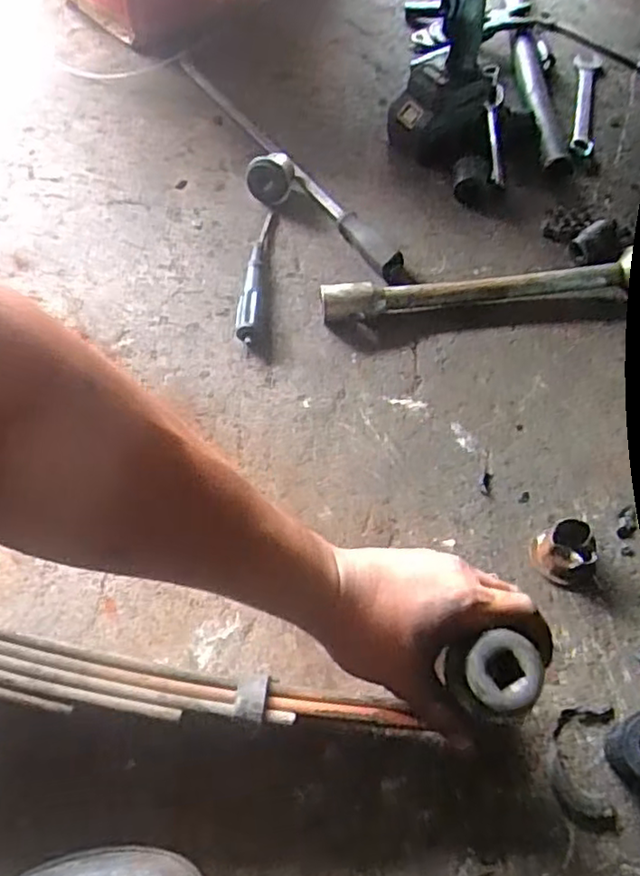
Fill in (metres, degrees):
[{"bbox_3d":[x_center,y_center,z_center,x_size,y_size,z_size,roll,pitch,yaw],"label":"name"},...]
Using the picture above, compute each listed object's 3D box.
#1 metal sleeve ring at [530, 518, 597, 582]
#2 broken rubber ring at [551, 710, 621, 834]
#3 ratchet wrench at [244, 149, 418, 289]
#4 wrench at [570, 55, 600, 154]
[{"bbox_3d":[0.208,0.095,0.562,0.043,0.037,0.041,1,60,-1],"label":"metal sleeve ring"},{"bbox_3d":[0.200,0.249,0.495,0.047,0.007,0.084,8,60,4],"label":"broken rubber ring"},{"bbox_3d":[0.014,-0.264,0.771,0.247,0.043,0.066,37,66,19],"label":"ratchet wrench"},{"bbox_3d":[0.363,-0.464,0.904,0.037,0.012,0.227,14,60,7],"label":"wrench"}]

